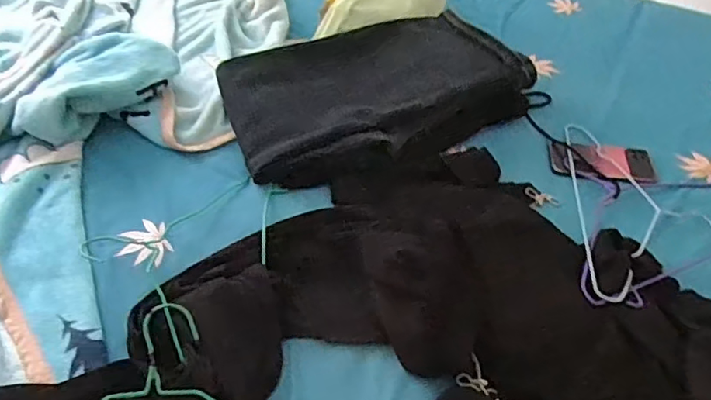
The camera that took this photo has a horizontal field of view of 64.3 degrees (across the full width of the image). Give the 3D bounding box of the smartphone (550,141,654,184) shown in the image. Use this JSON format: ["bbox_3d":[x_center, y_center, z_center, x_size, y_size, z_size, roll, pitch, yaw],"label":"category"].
[{"bbox_3d":[0.385,-0.059,0.881,0.154,0.009,0.091,9,46,7],"label":"smartphone"}]

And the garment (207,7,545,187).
[{"bbox_3d":[0.043,-0.193,0.923,0.491,0.102,0.310,-14,48,-15],"label":"garment"}]

